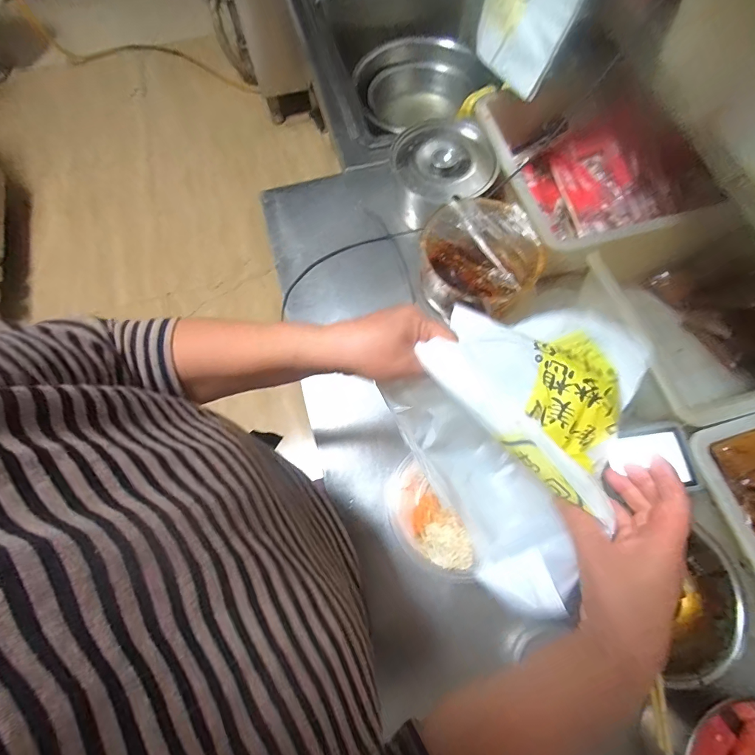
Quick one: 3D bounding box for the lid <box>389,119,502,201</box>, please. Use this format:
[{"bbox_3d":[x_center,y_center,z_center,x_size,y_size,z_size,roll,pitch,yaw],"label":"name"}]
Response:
[{"bbox_3d":[0.105,-0.356,0.621,0.143,0.034,0.173,-28,73,-9],"label":"lid"}]

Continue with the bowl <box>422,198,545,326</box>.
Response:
[{"bbox_3d":[0.152,-0.172,0.575,0.166,0.072,0.189,0,71,1],"label":"bowl"}]

